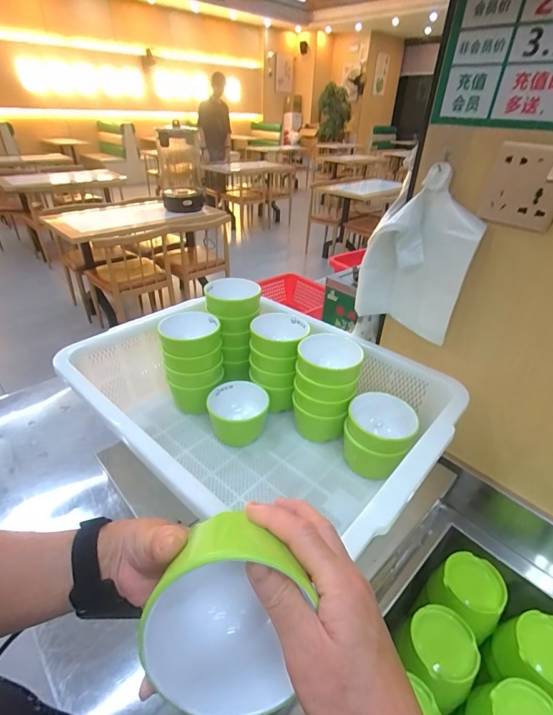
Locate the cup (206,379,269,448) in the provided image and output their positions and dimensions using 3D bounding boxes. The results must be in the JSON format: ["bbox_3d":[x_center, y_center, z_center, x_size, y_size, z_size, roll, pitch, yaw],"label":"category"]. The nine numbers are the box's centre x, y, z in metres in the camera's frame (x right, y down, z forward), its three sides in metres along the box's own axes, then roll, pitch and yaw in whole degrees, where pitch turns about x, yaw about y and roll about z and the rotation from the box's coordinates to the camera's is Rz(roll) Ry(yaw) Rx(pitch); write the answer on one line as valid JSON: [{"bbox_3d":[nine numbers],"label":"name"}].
[{"bbox_3d":[-0.068,0.102,0.679,0.104,0.072,0.100,1,34,-1],"label":"cup"}]

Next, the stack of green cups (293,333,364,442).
[{"bbox_3d":[0.086,0.054,0.656,0.099,0.161,0.096,9,35,10],"label":"stack of green cups"}]

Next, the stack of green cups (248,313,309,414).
[{"bbox_3d":[0.001,0.009,0.722,0.093,0.161,0.097,8,35,9],"label":"stack of green cups"}]

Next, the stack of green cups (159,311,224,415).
[{"bbox_3d":[-0.156,0.011,0.705,0.103,0.158,0.104,-8,36,-14],"label":"stack of green cups"}]

